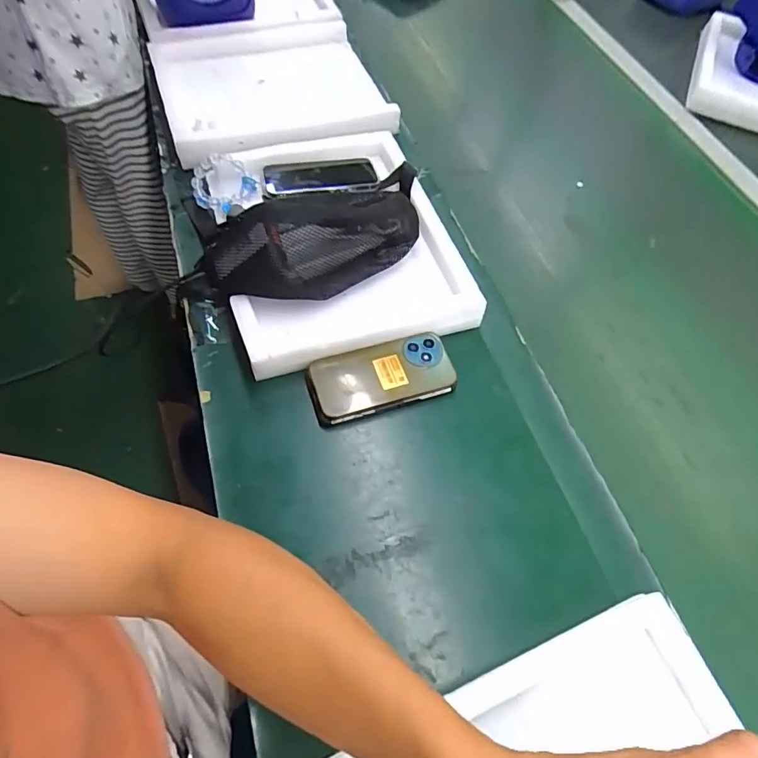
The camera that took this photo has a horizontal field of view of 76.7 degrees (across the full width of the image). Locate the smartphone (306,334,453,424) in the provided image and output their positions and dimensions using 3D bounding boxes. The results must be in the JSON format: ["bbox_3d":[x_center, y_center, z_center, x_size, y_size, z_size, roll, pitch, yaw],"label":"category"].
[{"bbox_3d":[0.002,-0.003,0.541,0.158,0.017,0.074,-15,66,-13],"label":"smartphone"}]

